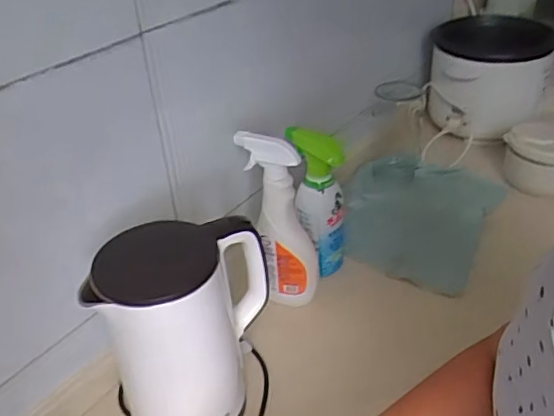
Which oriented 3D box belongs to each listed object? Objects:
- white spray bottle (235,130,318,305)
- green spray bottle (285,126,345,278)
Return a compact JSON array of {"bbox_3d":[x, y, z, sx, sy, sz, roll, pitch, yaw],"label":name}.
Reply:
[{"bbox_3d":[0.005,0.021,0.794,0.103,0.255,0.059,-2,34,1],"label":"white spray bottle"},{"bbox_3d":[0.060,-0.011,0.867,0.085,0.219,0.061,25,43,34],"label":"green spray bottle"}]

